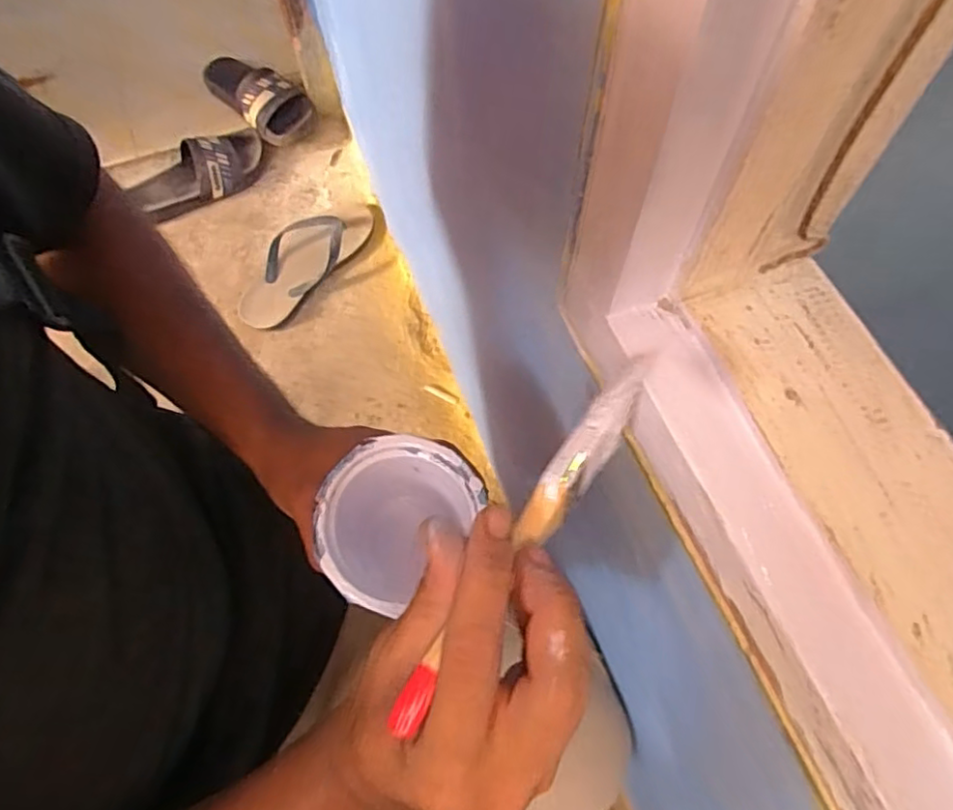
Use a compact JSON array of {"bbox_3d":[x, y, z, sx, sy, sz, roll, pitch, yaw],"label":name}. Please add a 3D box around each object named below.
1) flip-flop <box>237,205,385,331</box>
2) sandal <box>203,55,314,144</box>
[{"bbox_3d":[-0.257,-0.229,0.961,0.119,0.039,0.271,38,69,18],"label":"flip-flop"},{"bbox_3d":[-0.368,-0.532,1.072,0.104,0.083,0.221,-40,70,-18],"label":"sandal"}]

